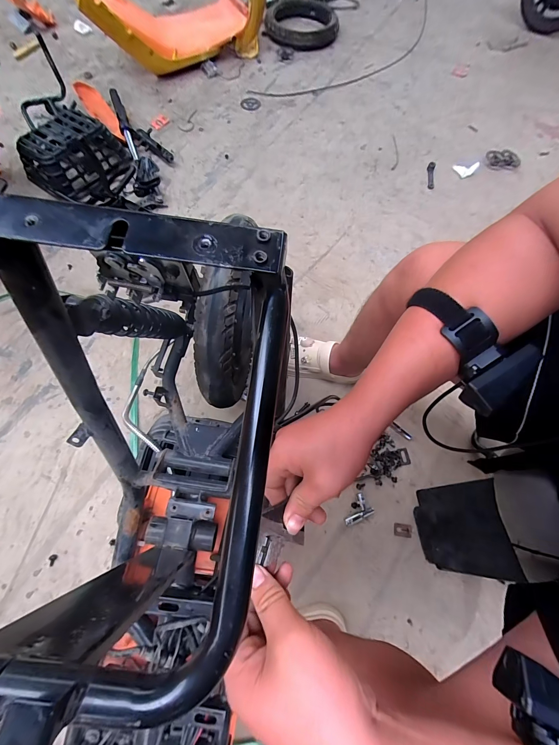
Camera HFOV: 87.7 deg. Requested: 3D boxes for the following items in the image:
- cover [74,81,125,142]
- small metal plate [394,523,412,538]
[{"bbox_3d":[-0.703,-1.035,1.166,0.100,0.044,0.283,-41,96,-15],"label":"cover"},{"bbox_3d":[0.306,0.390,0.720,0.042,0.004,0.031,10,70,1],"label":"small metal plate"}]

